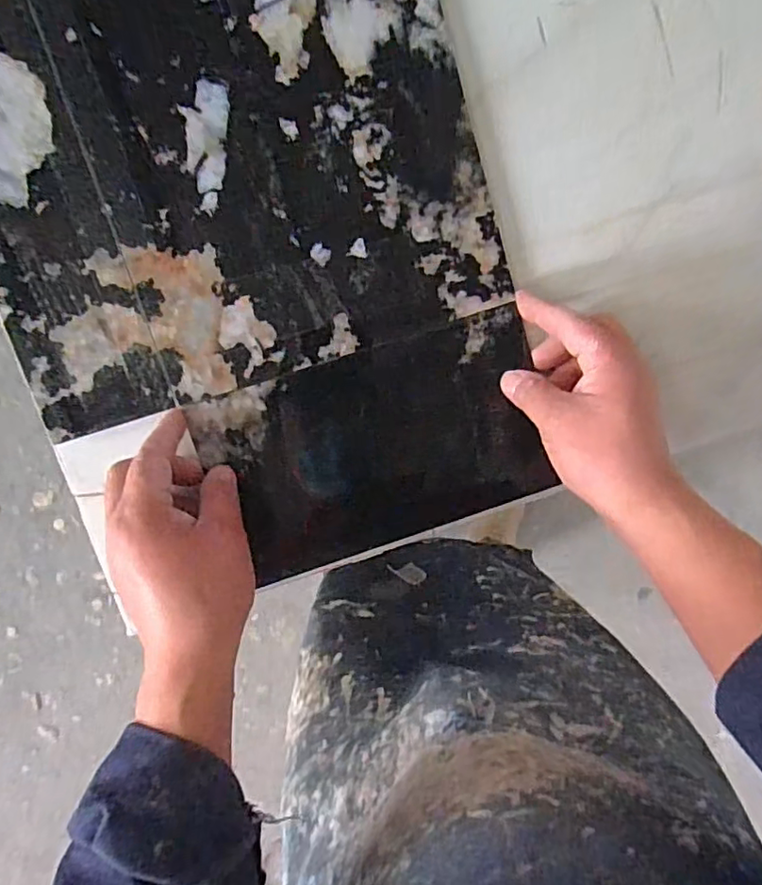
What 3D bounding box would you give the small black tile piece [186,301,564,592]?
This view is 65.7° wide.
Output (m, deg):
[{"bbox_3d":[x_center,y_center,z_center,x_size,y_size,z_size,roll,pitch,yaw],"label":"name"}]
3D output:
[{"bbox_3d":[0.002,0.003,0.392,0.216,0.011,0.128,-19,99,-3],"label":"small black tile piece"}]

